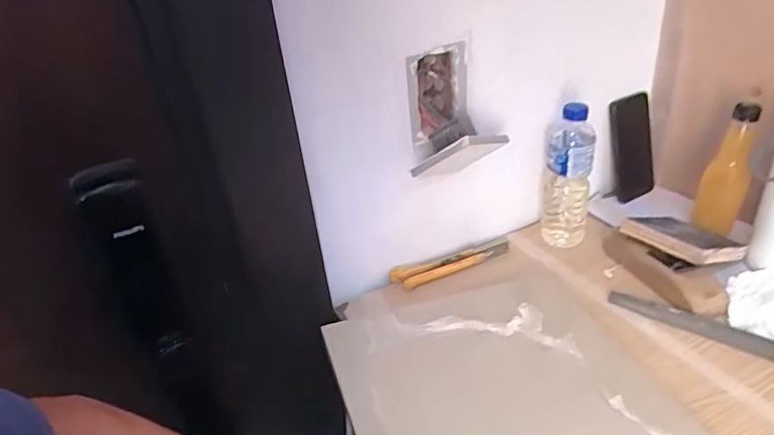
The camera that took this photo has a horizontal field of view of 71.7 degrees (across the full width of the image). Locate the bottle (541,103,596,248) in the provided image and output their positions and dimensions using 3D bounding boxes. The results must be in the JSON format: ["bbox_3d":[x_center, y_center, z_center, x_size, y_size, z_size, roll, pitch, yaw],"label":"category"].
[{"bbox_3d":[0.270,-0.059,0.802,0.069,0.208,0.069,8,35,21],"label":"bottle"}]

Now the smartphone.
[{"bbox_3d":[0.426,-0.120,0.932,0.064,0.177,0.015,-10,15,6],"label":"smartphone"}]

